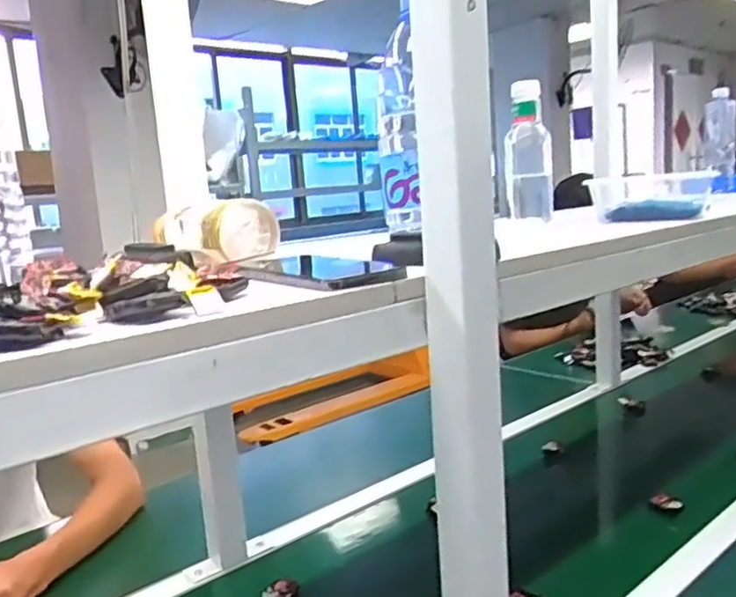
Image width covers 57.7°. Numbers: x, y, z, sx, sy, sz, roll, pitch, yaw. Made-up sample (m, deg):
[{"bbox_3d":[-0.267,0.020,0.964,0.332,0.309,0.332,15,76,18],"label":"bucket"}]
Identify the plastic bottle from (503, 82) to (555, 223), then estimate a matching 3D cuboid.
[{"bbox_3d":[0.233,-0.213,0.970,0.065,0.197,0.079,-2,10,13],"label":"plastic bottle"}]

